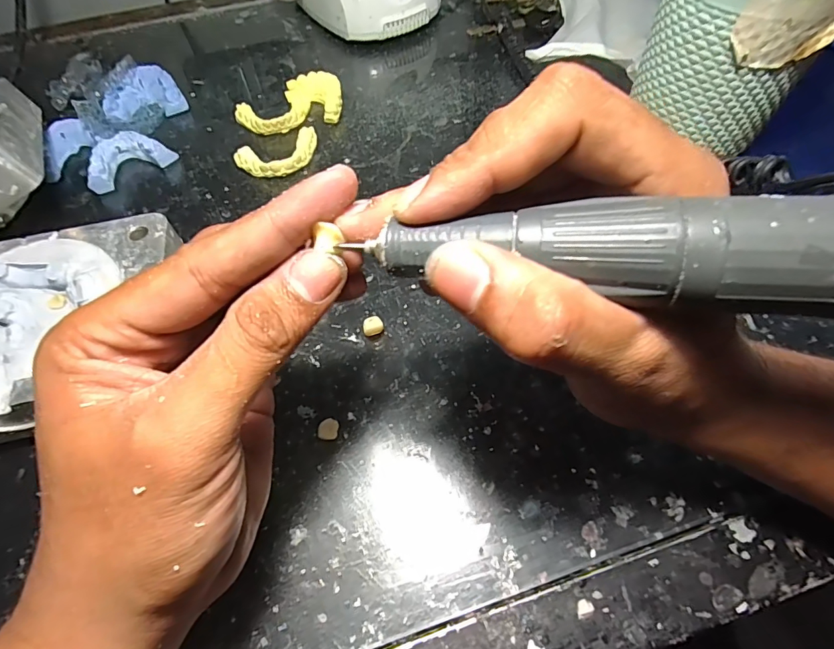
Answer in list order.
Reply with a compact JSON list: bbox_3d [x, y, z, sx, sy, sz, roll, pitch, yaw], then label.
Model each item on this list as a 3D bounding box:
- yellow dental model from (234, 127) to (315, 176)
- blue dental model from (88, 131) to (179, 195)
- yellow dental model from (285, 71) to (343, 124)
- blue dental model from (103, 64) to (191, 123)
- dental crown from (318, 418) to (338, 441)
[{"bbox_3d":[-0.098,-0.122,0.332,0.061,0.011,0.034,-26,62,-12],"label":"yellow dental model"},{"bbox_3d":[-0.214,-0.123,0.335,0.060,0.016,0.037,-33,63,-16],"label":"blue dental model"},{"bbox_3d":[-0.081,-0.179,0.362,0.042,0.018,0.047,-15,60,-6],"label":"yellow dental model"},{"bbox_3d":[-0.223,-0.187,0.372,0.058,0.019,0.046,-20,61,-9],"label":"blue dental model"},{"bbox_3d":[-0.044,0.052,0.227,0.010,0.004,0.010,-1,59,2],"label":"dental crown"}]

